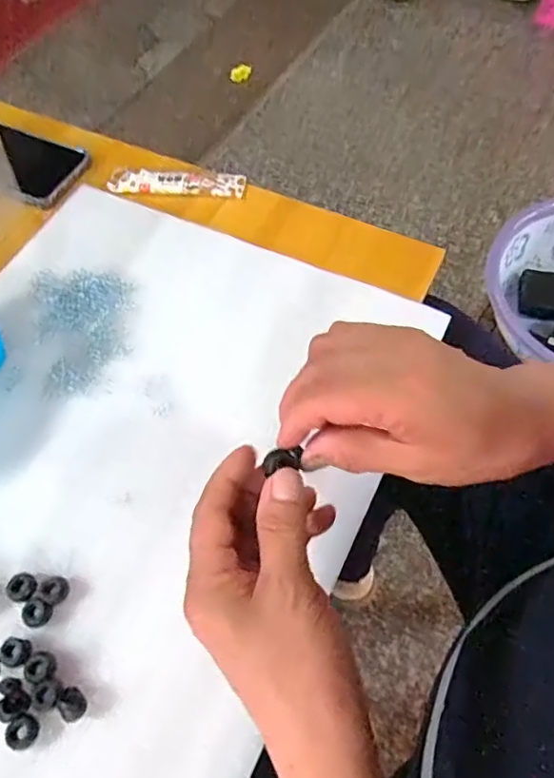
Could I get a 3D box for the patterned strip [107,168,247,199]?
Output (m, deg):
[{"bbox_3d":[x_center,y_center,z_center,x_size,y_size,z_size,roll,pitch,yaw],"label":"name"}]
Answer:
[{"bbox_3d":[-0.099,-0.204,0.548,0.133,0.006,0.025,4,79,6],"label":"patterned strip"}]

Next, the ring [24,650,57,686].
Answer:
[{"bbox_3d":[-0.143,0.168,0.337,0.018,0.005,0.017,-1,61,2],"label":"ring"}]

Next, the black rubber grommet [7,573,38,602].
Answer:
[{"bbox_3d":[-0.165,0.129,0.361,0.020,0.007,0.018,17,63,12],"label":"black rubber grommet"}]

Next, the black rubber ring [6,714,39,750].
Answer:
[{"bbox_3d":[-0.147,0.198,0.320,0.016,0.006,0.018,32,67,19],"label":"black rubber ring"}]

